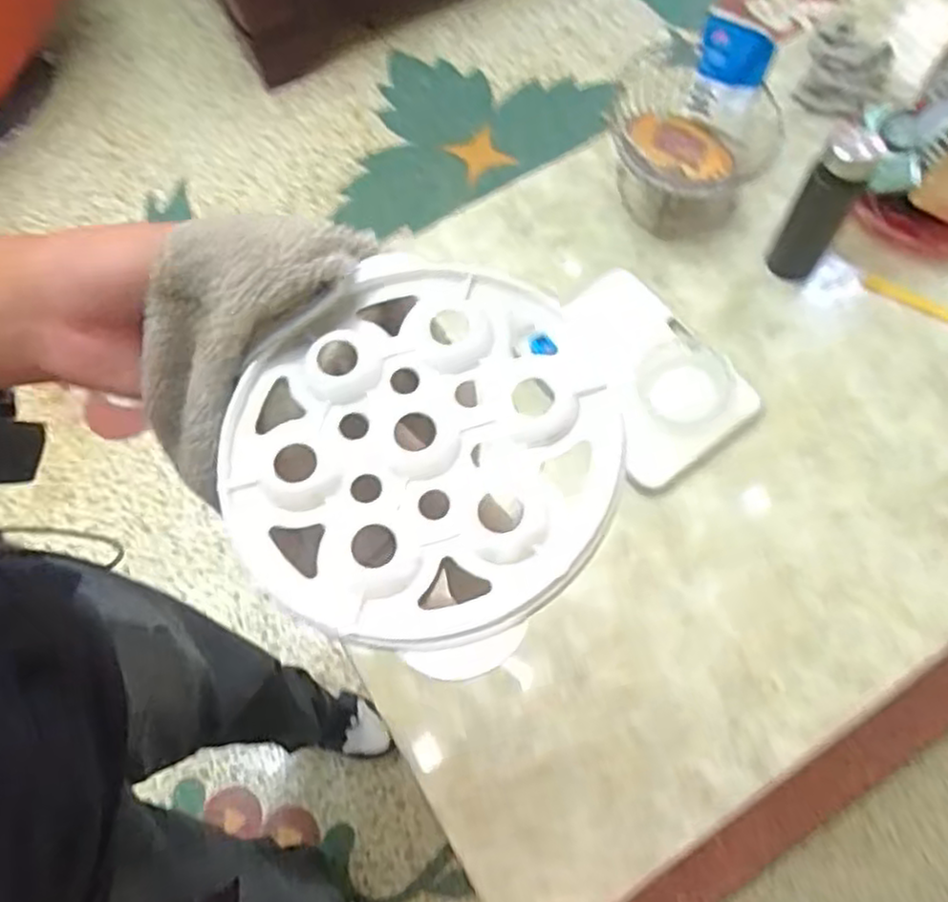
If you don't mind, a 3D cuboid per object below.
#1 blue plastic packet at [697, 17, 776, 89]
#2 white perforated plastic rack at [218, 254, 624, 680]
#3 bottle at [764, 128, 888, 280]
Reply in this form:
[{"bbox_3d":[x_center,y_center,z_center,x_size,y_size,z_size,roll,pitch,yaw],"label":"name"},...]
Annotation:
[{"bbox_3d":[0.376,-0.571,1.044,0.101,0.076,0.019,21,35,12],"label":"blue plastic packet"},{"bbox_3d":[-0.019,-0.003,0.265,0.141,0.016,0.144,-1,65,2],"label":"white perforated plastic rack"},{"bbox_3d":[0.479,-0.333,0.995,0.069,0.231,0.059,27,69,14],"label":"bottle"}]

